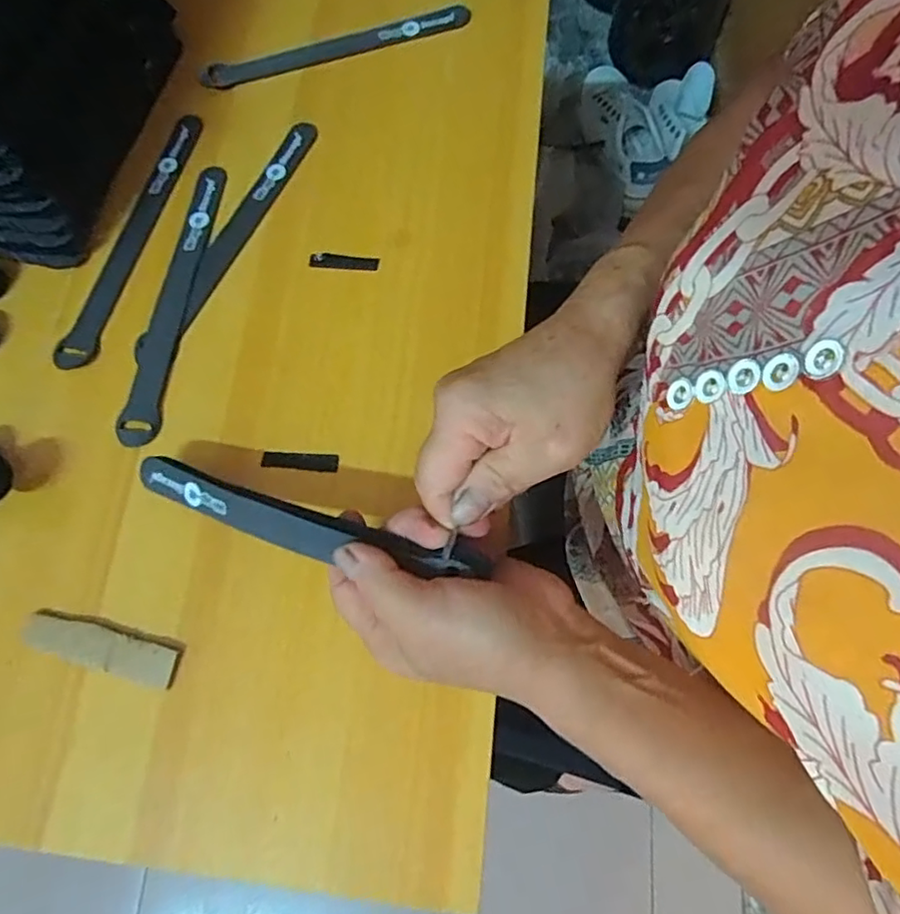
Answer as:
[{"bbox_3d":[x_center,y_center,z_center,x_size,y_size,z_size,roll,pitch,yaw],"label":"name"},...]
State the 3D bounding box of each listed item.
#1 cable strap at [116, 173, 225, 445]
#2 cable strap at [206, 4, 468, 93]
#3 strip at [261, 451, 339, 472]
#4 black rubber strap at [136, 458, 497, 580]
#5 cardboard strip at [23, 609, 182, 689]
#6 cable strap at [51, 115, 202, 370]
[{"bbox_3d":[-0.168,-0.100,0.378,0.020,0.004,0.192,8,73,5],"label":"cable strap"},{"bbox_3d":[-0.080,-0.291,0.433,0.189,0.008,0.018,-17,73,-3],"label":"cable strap"},{"bbox_3d":[-0.086,0.002,0.352,0.044,0.004,0.010,3,73,3],"label":"strip"},{"bbox_3d":[-0.079,0.030,0.296,0.196,0.017,0.025,12,73,20],"label":"black rubber strap"},{"bbox_3d":[-0.186,0.101,0.324,0.088,0.005,0.022,12,74,6],"label":"cardboard strip"},{"bbox_3d":[-0.202,-0.143,0.395,0.024,0.006,0.192,17,74,8],"label":"cable strap"}]

